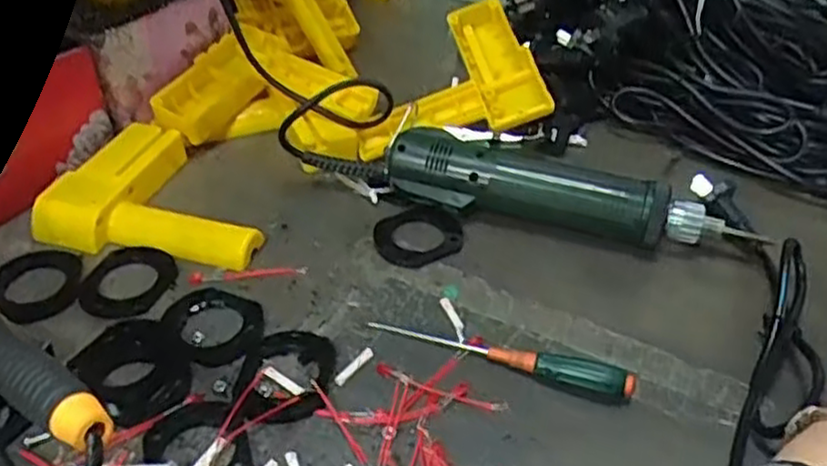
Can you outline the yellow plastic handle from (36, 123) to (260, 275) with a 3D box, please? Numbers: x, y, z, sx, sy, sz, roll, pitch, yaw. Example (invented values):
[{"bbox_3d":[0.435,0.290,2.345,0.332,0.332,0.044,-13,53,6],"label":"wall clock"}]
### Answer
[{"bbox_3d":[-0.166,-0.030,0.501,0.146,0.027,0.111,8,40,9],"label":"yellow plastic handle"}]

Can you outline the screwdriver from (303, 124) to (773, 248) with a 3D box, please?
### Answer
[{"bbox_3d":[0.076,-0.028,0.487,0.306,0.042,0.039,12,41,14],"label":"screwdriver"}]

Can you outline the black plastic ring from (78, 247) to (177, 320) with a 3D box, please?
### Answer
[{"bbox_3d":[-0.176,0.029,0.451,0.057,0.005,0.057,0,40,0],"label":"black plastic ring"}]

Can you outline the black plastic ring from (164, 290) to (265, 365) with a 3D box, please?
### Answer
[{"bbox_3d":[-0.117,0.053,0.420,0.062,0.004,0.050,17,42,18],"label":"black plastic ring"}]

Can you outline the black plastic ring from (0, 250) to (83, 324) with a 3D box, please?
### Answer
[{"bbox_3d":[-0.230,0.031,0.445,0.049,0.004,0.062,-12,41,-14],"label":"black plastic ring"}]

